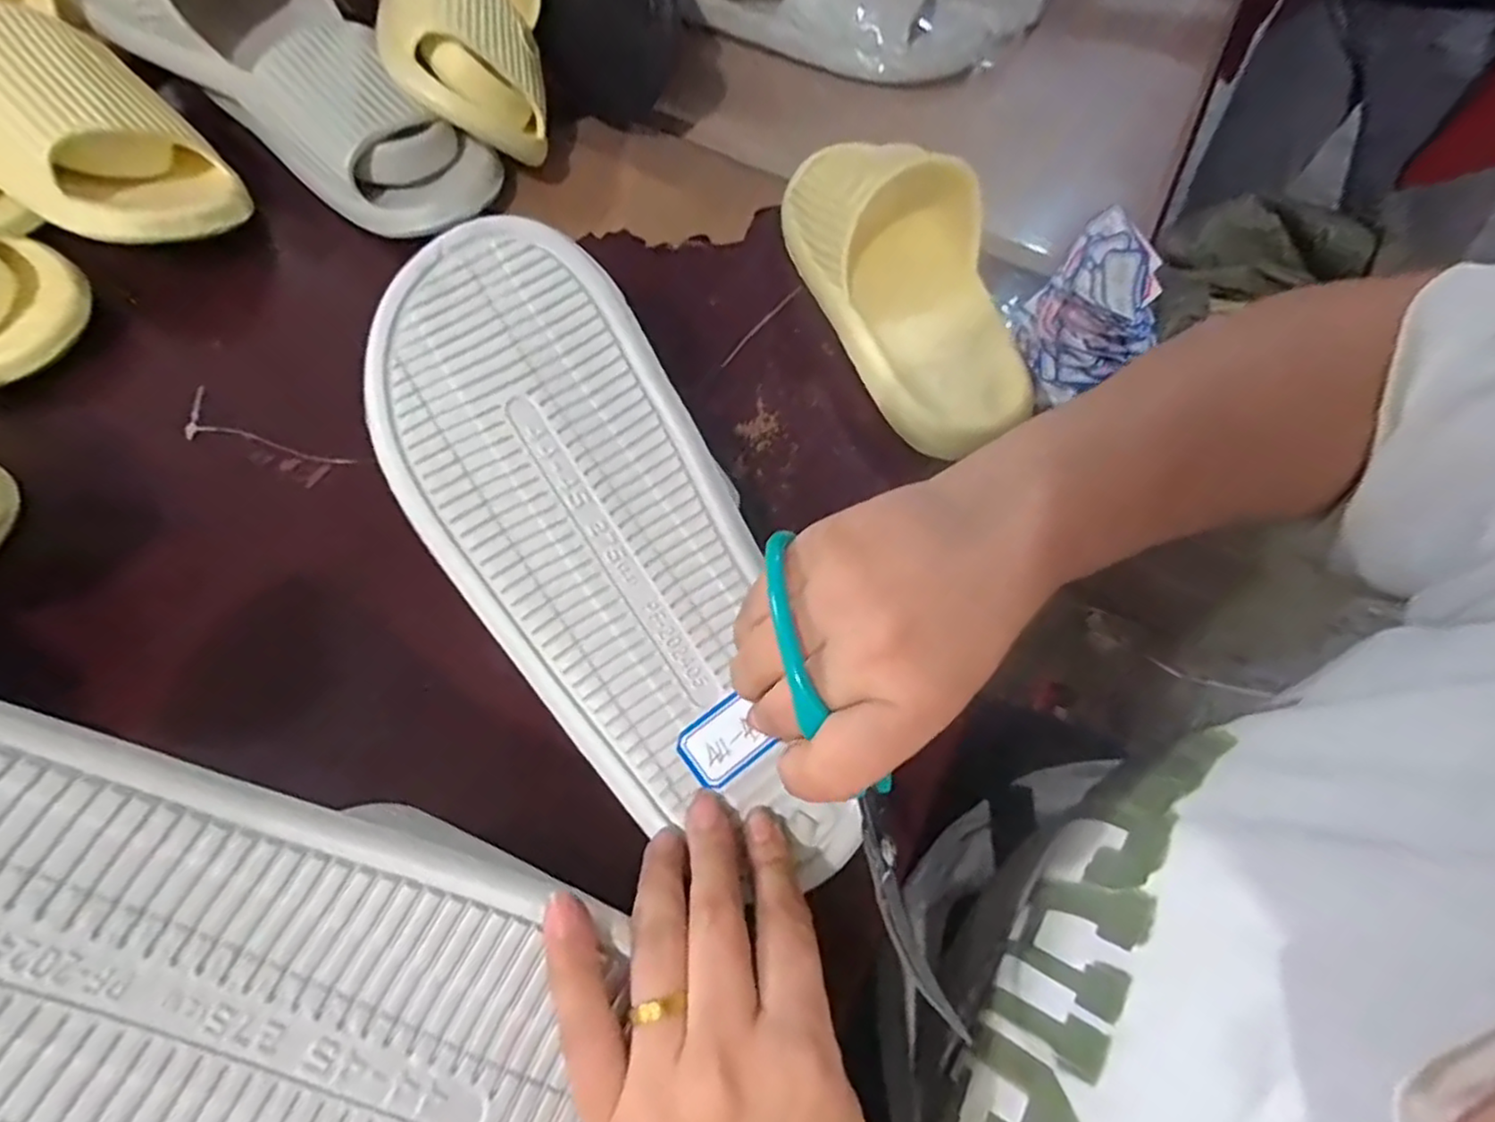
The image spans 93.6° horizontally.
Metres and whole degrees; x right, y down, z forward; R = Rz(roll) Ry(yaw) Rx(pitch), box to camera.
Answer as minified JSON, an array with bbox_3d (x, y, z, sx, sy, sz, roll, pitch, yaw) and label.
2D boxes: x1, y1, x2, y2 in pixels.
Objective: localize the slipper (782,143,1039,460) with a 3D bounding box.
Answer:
[{"bbox_3d":[0.094,-0.166,0.401,0.096,0.070,0.226,-17,64,-13],"label":"slipper"}]

